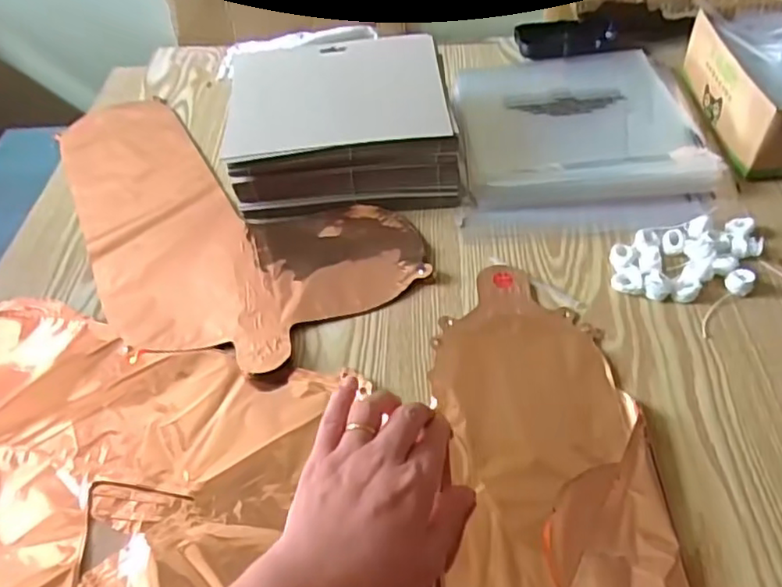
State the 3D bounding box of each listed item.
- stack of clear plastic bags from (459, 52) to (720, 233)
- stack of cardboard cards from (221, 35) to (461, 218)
[{"bbox_3d":[0.179,-0.169,0.617,0.219,0.016,0.282,-2,48,5],"label":"stack of clear plastic bags"},{"bbox_3d":[-0.044,-0.160,0.587,0.205,0.076,0.179,-4,48,2],"label":"stack of cardboard cards"}]

